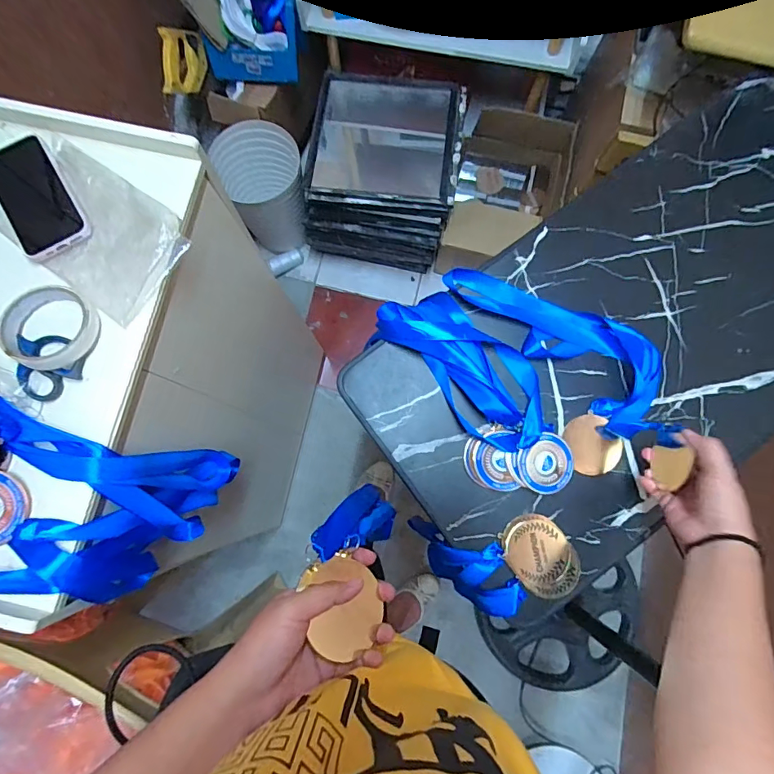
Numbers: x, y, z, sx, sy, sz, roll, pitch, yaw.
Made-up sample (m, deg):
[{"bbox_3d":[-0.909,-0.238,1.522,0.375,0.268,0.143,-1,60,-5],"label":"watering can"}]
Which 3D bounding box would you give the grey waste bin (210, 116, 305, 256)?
[{"bbox_3d":[-0.302,-0.487,1.221,0.196,0.322,0.206,-15,80,-2],"label":"grey waste bin"}]

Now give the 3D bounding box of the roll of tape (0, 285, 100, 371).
[{"bbox_3d":[-0.344,-0.061,0.478,0.095,0.031,0.086,20,81,4],"label":"roll of tape"}]

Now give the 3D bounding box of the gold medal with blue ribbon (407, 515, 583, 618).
[{"bbox_3d":[0.132,0.214,0.564,0.188,0.036,0.111,-3,80,0],"label":"gold medal with blue ribbon"}]

